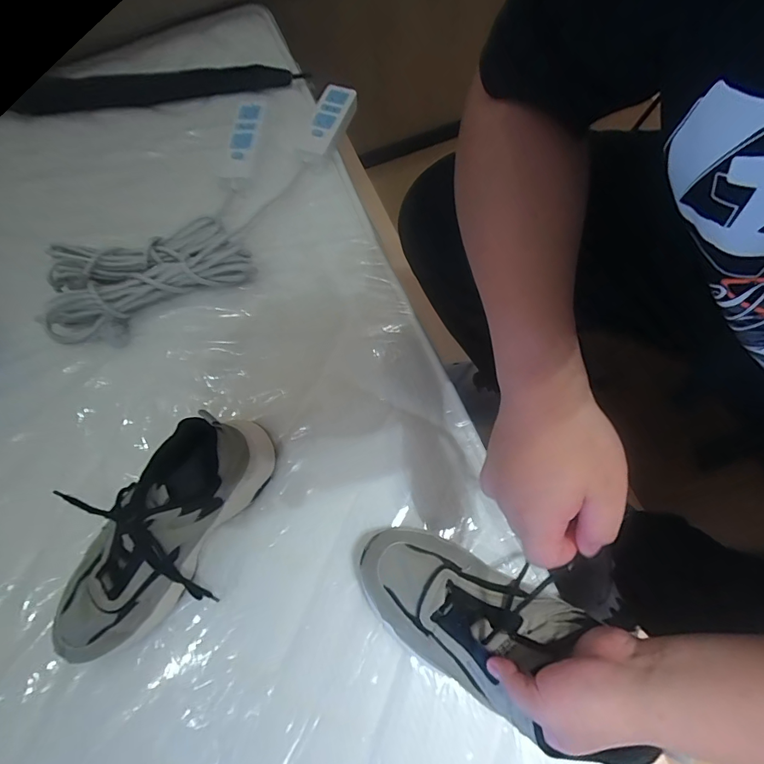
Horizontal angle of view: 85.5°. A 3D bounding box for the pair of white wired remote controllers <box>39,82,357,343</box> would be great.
[{"bbox_3d":[-0.244,-0.277,0.616,0.231,0.047,0.573,24,70,12],"label":"pair of white wired remote controllers"}]

